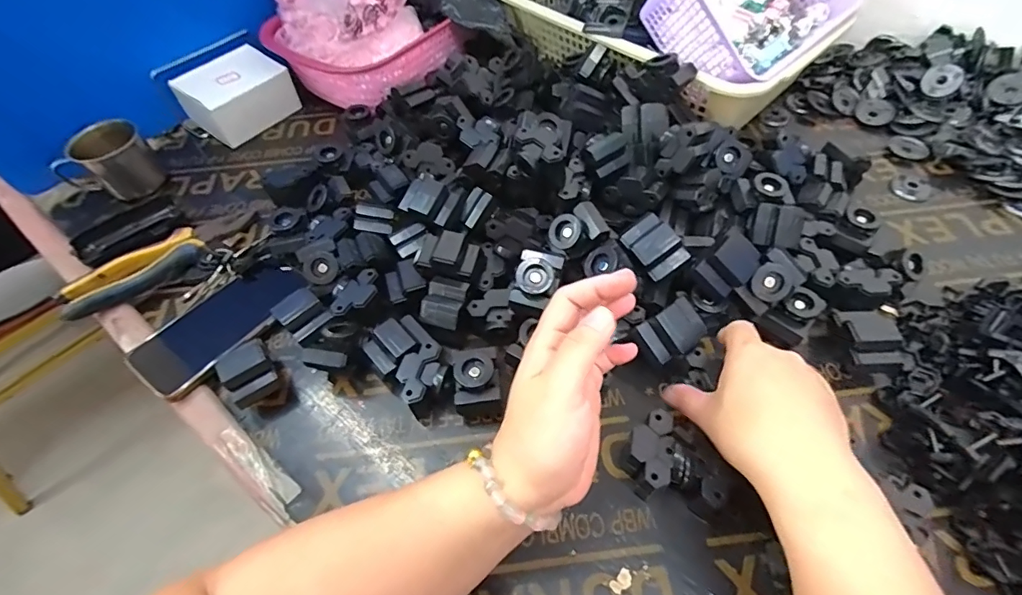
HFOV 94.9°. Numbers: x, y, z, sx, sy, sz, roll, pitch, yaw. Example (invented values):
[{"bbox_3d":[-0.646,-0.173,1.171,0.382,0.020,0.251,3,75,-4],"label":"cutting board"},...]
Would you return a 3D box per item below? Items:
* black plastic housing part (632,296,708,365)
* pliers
[{"bbox_3d":[0.137,0.028,0.401,0.049,0.026,0.038,-33,82,-30],"label":"black plastic housing part"},{"bbox_3d":[-0.373,-0.043,0.495,0.046,0.023,0.186,38,65,26],"label":"pliers"}]

